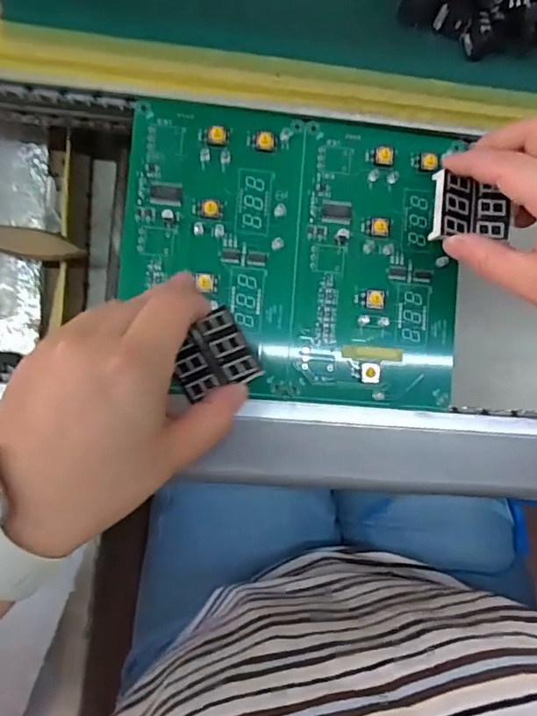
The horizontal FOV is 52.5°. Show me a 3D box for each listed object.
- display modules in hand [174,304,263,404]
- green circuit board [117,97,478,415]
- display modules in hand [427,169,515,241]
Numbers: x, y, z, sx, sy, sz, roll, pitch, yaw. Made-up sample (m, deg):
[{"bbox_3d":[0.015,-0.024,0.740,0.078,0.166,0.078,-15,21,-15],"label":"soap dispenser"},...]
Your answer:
[{"bbox_3d":[-0.028,-0.001,0.262,0.037,0.007,0.037,-28,90,-7],"label":"display modules in hand"},{"bbox_3d":[0.016,-0.060,0.325,0.197,0.006,0.166,4,87,-6],"label":"green circuit board"},{"bbox_3d":[0.113,-0.083,0.301,0.040,0.013,0.035,7,86,-6],"label":"display modules in hand"}]

